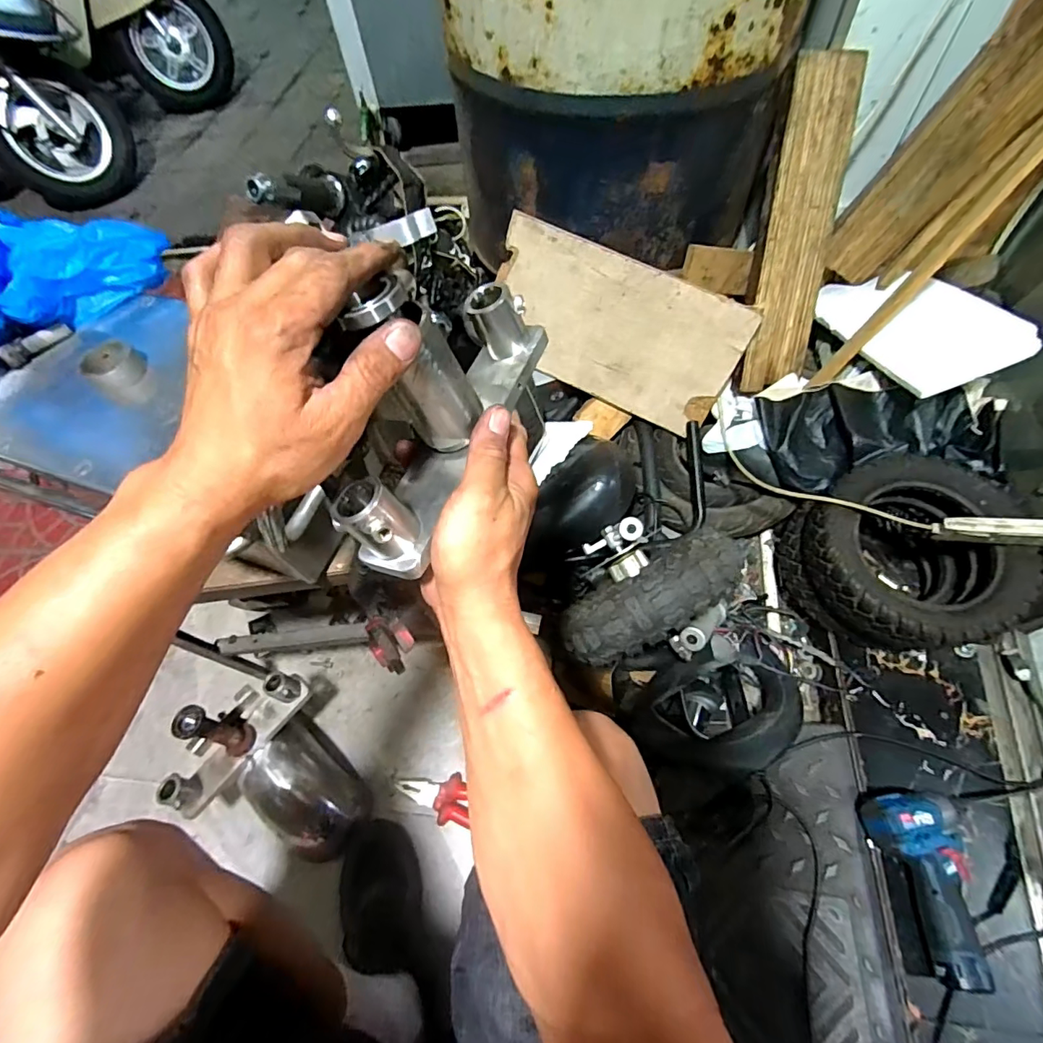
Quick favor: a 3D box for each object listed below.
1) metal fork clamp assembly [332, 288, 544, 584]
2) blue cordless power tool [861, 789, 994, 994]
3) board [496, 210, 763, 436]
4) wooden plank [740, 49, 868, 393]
[{"bbox_3d":[-0.059,-0.081,0.315,0.078,0.117,0.206,21,67,15],"label":"metal fork clamp assembly"},{"bbox_3d":[0.492,0.426,0.605,0.099,0.061,0.194,-5,60,0],"label":"blue cordless power tool"},{"bbox_3d":[0.157,-0.339,0.904,0.436,0.227,0.011,27,35,7],"label":"board"},{"bbox_3d":[0.441,-0.455,0.805,0.099,0.473,0.019,6,16,7],"label":"wooden plank"}]

